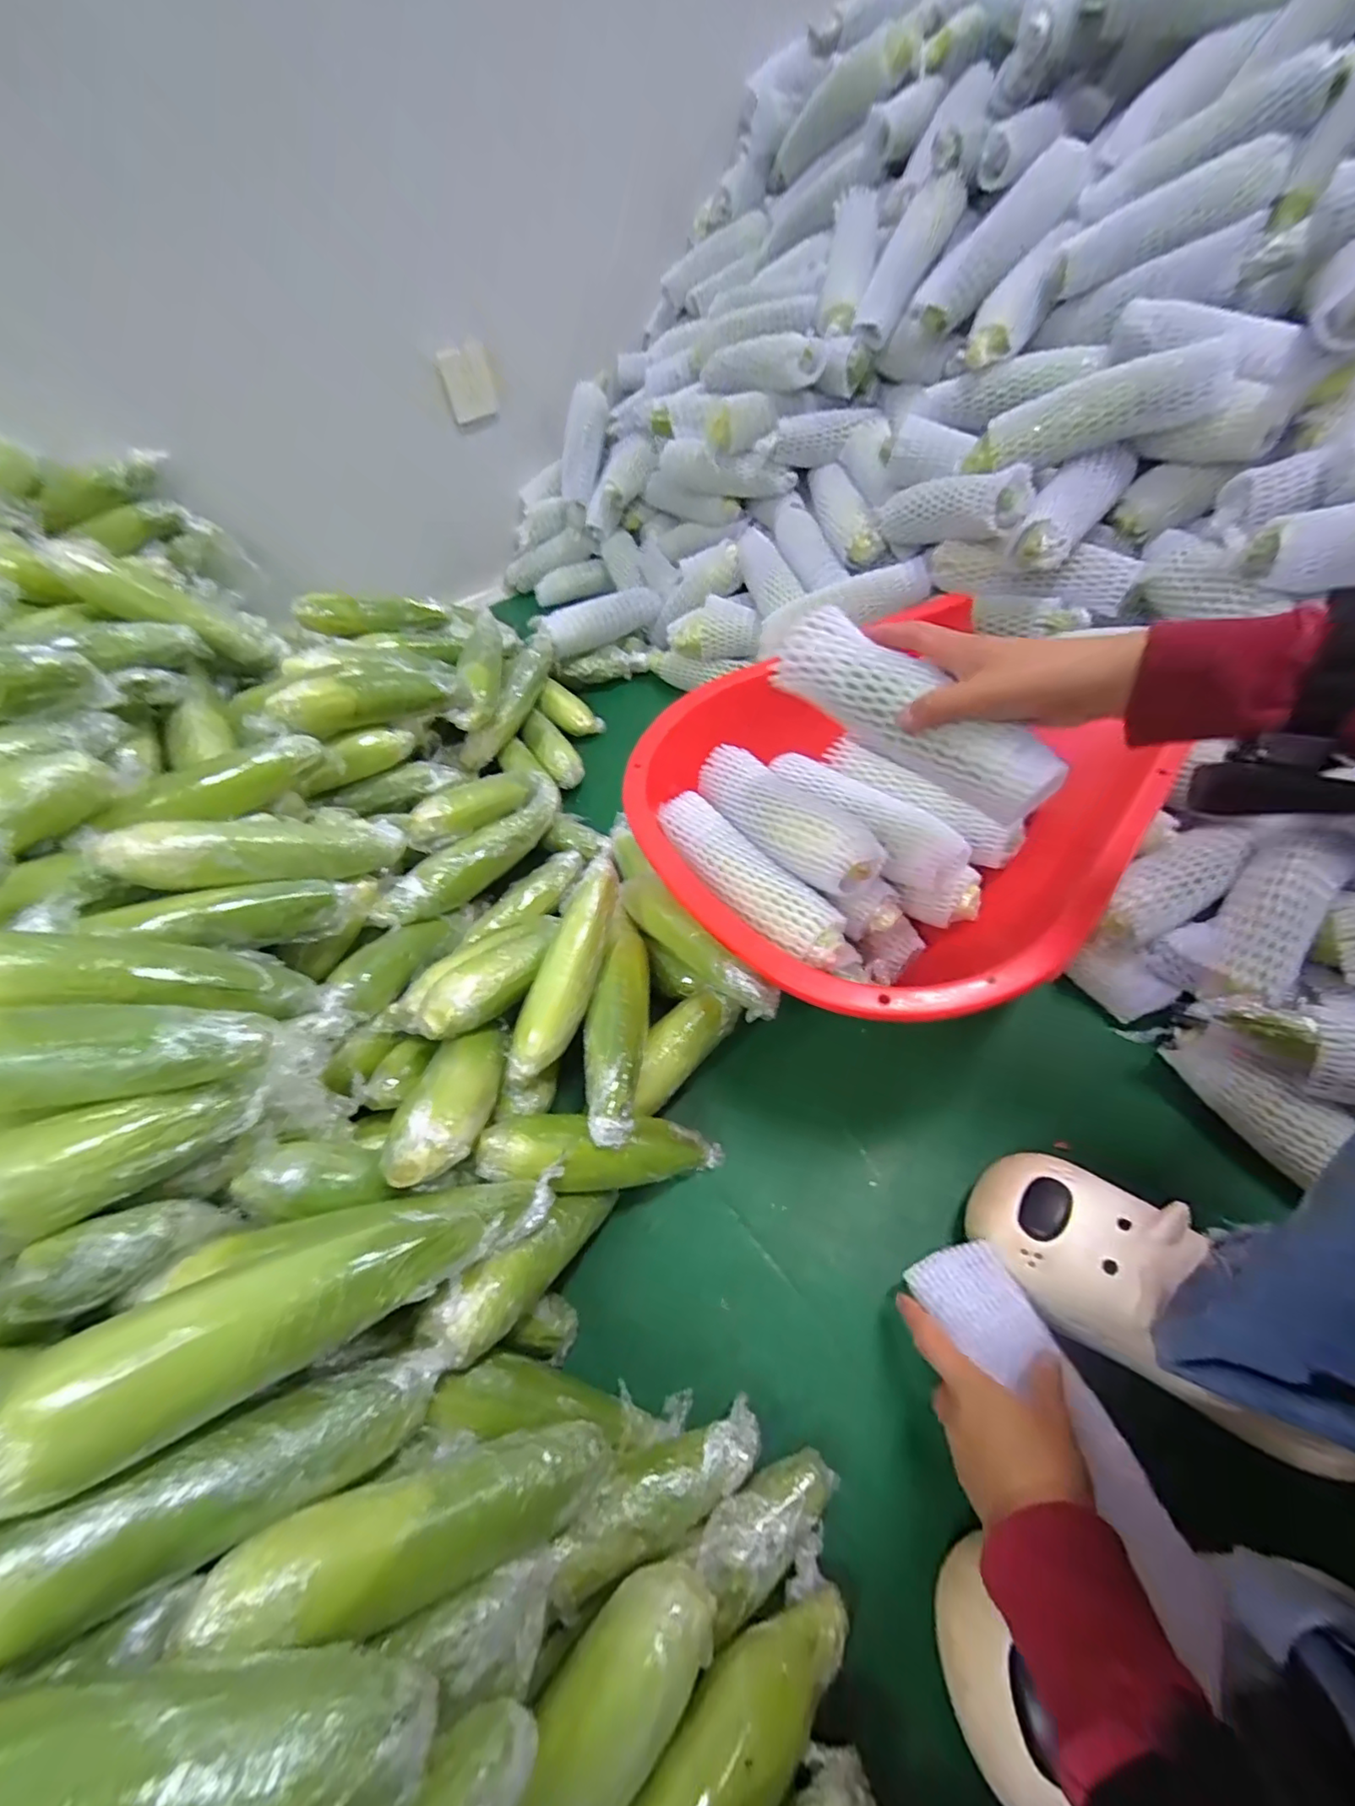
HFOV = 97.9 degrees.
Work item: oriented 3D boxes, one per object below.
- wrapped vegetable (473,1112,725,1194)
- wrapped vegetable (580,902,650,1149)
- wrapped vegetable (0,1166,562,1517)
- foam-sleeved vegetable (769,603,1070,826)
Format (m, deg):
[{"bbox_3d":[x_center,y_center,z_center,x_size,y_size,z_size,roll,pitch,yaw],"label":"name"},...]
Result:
[{"bbox_3d":[-0.054,0.204,0.492,0.217,0.041,0.058,15,47,-30],"label":"wrapped vegetable"},{"bbox_3d":[-0.053,0.098,0.543,0.053,0.055,0.242,1,54,6],"label":"wrapped vegetable"},{"bbox_3d":[-0.191,0.205,0.323,0.068,0.055,0.290,42,23,29],"label":"wrapped vegetable"},{"bbox_3d":[0.164,-0.135,0.418,0.051,0.044,0.211,-38,67,-21],"label":"foam-sleeved vegetable"}]

